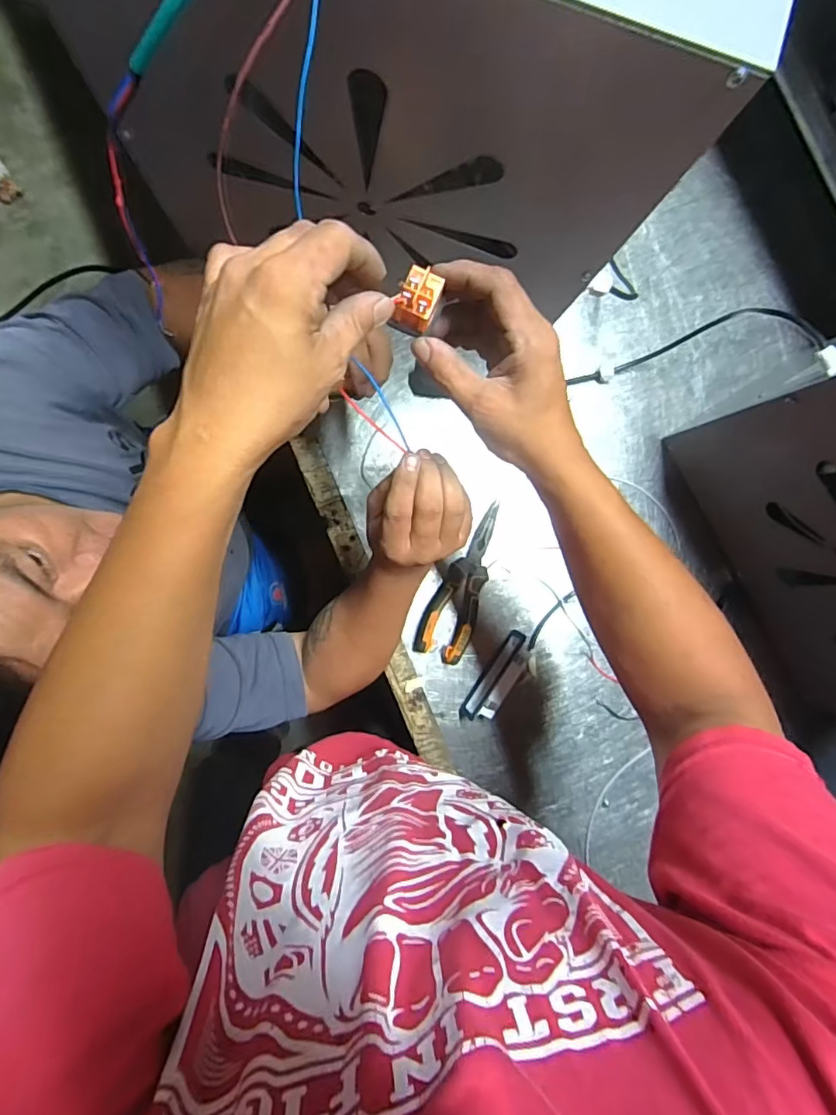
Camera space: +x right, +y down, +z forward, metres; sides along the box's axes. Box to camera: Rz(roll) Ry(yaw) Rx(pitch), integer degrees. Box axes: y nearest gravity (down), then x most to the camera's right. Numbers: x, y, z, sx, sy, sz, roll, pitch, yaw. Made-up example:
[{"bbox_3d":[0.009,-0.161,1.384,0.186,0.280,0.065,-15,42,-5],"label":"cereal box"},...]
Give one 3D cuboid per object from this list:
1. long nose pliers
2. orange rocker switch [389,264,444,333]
[{"bbox_3d":[0.061,0.031,0.644,0.057,0.025,0.194,26,88,-6],"label":"long nose pliers"},{"bbox_3d":[0.001,-0.159,0.331,0.023,0.023,0.029,21,89,-6],"label":"orange rocker switch"}]

